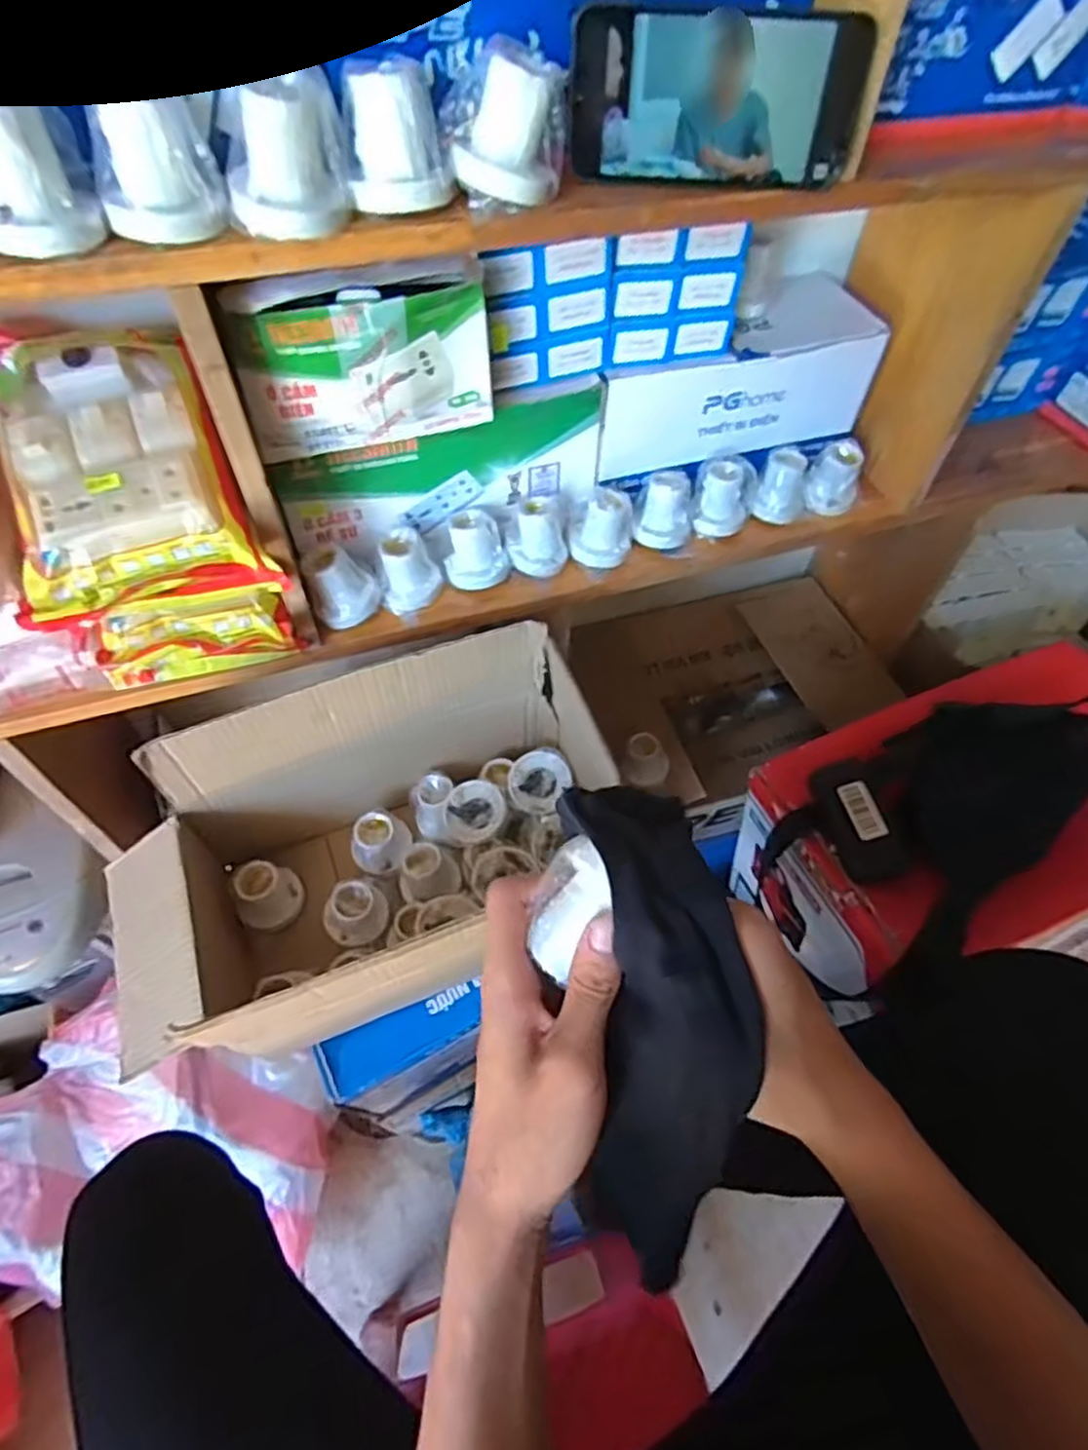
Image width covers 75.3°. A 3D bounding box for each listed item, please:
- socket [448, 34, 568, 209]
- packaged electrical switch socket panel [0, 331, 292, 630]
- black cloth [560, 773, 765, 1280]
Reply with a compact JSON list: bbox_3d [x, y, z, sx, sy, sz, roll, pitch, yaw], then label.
[{"bbox_3d":[-0.020,-0.329,0.386,0.061,0.057,0.060,-1,55,-2],"label":"socket"},{"bbox_3d":[-0.301,-0.185,0.485,0.146,0.048,0.225,-22,78,-14],"label":"packaged electrical switch socket panel"},{"bbox_3d":[0.050,0.136,0.314,0.066,0.069,0.208,-3,87,-4],"label":"black cloth"}]

